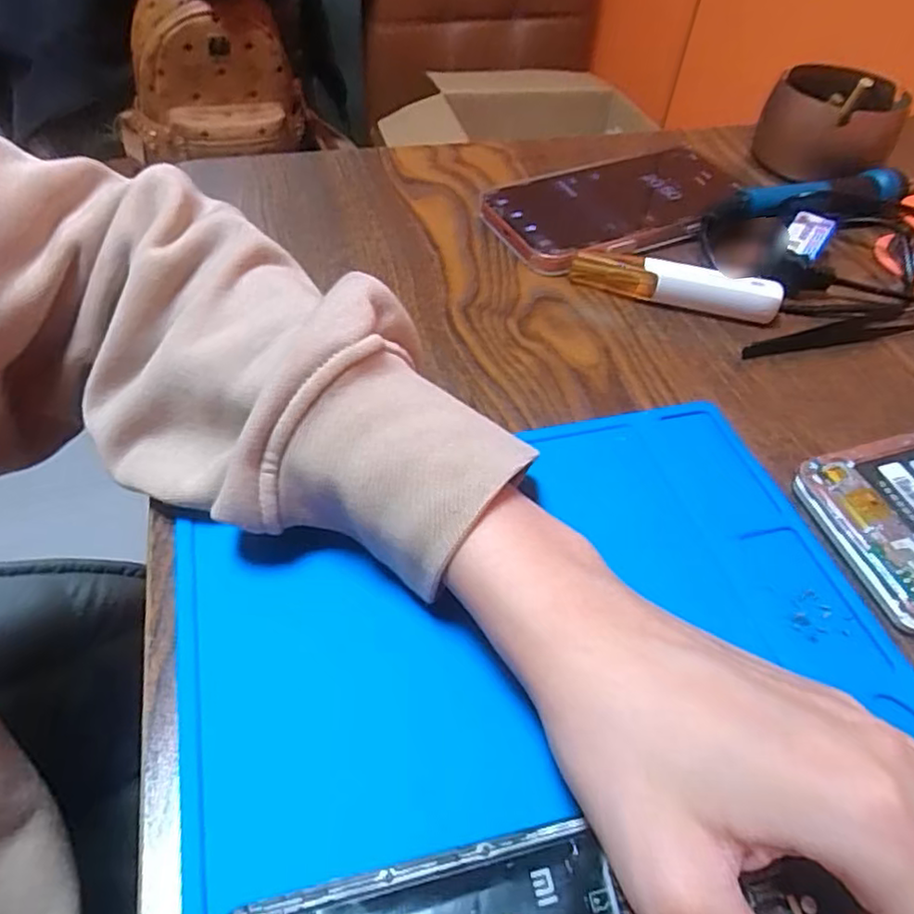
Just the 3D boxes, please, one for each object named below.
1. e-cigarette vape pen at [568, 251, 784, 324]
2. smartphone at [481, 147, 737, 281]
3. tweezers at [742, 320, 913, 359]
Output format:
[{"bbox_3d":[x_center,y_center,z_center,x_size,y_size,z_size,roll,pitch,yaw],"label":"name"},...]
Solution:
[{"bbox_3d":[0.112,-0.090,0.342,0.104,0.020,0.014,16,50,9],"label":"e-cigarette vape pen"},{"bbox_3d":[0.095,-0.152,0.392,0.153,0.013,0.084,-19,53,-19],"label":"smartphone"},{"bbox_3d":[0.190,-0.063,0.333,0.104,0.008,0.015,-8,50,-11],"label":"tweezers"}]

